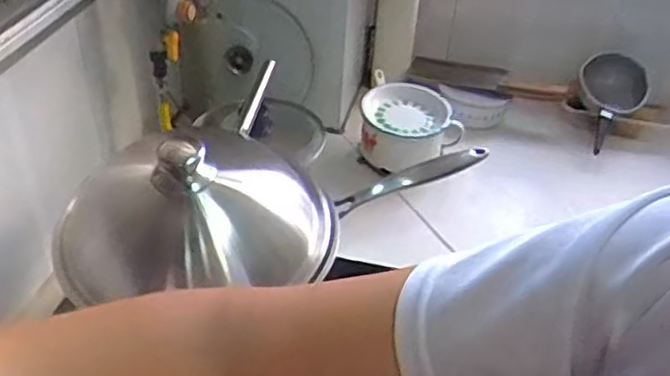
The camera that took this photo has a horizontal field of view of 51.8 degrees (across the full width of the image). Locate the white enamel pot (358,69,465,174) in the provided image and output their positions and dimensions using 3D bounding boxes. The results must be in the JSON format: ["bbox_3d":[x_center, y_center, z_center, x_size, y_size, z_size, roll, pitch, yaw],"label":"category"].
[{"bbox_3d":[0.130,-0.114,1.174,0.164,0.095,0.170,2,39,-2],"label":"white enamel pot"}]

